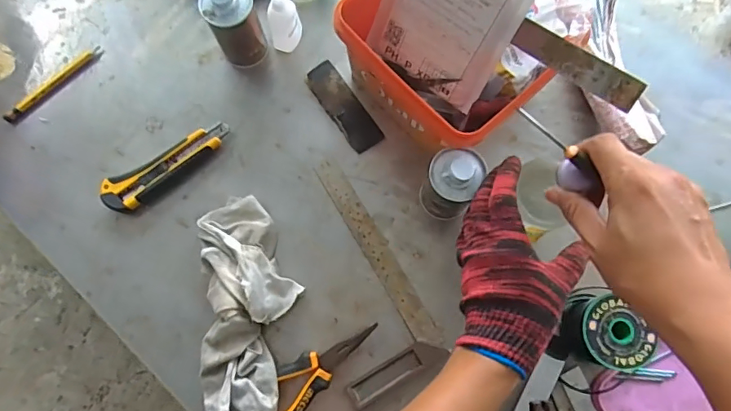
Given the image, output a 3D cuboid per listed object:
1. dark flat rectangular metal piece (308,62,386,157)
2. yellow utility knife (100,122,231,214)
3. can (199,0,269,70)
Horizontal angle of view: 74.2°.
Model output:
[{"bbox_3d":[-0.025,-0.115,0.560,0.038,0.010,0.112,-35,79,-7],"label":"dark flat rectangular metal piece"},{"bbox_3d":[-0.217,-0.043,0.536,0.150,0.023,0.037,-33,79,-7],"label":"yellow utility knife"},{"bbox_3d":[-0.140,-0.194,0.528,0.052,0.108,0.042,-22,78,-5],"label":"can"}]

